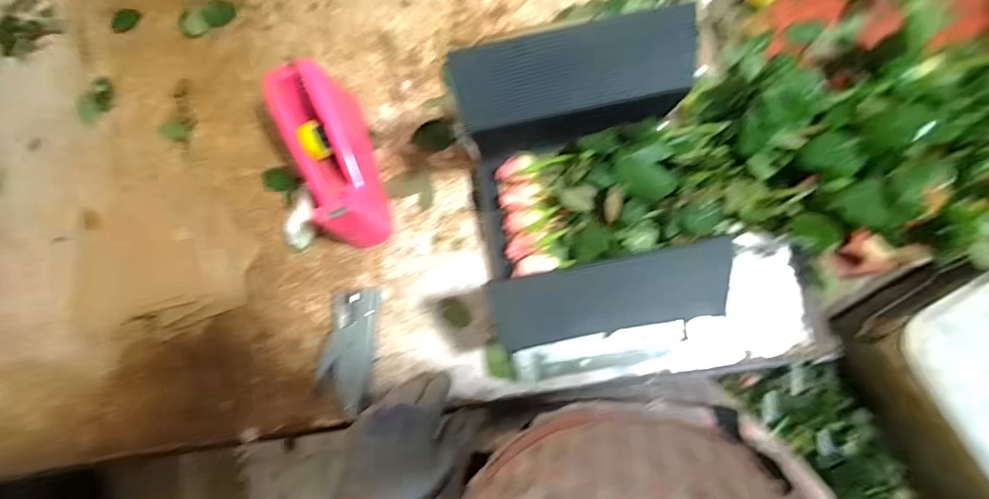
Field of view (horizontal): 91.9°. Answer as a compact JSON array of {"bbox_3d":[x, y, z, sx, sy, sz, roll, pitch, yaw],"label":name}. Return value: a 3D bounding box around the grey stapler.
[{"bbox_3d":[-0.174,0.119,0.566,0.061,0.027,0.143,4,84,5],"label":"grey stapler"}]

